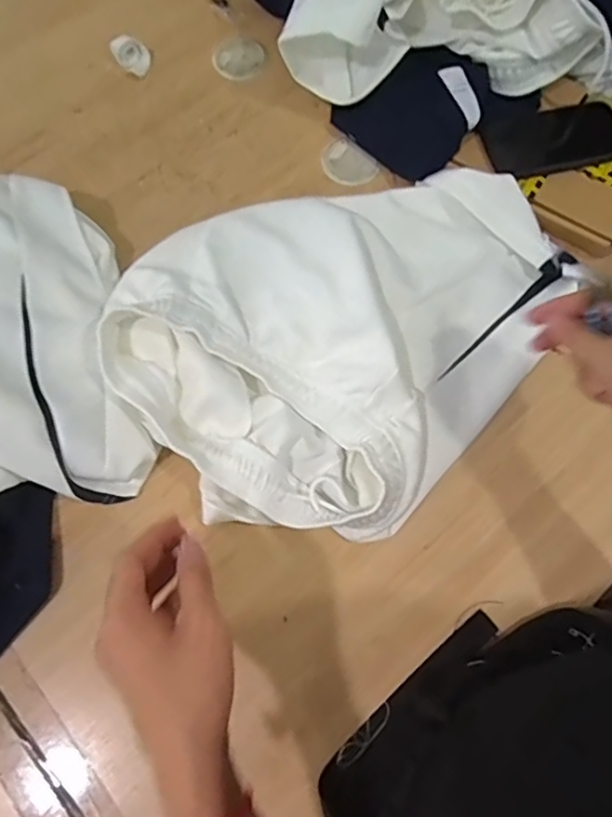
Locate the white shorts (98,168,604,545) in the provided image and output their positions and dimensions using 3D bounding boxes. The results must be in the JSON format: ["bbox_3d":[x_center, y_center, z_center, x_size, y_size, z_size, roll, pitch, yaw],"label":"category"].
[{"bbox_3d":[0.049,-0.088,0.583,0.435,0.059,0.336,-35,76,-12],"label":"white shorts"}]

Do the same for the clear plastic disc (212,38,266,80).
[{"bbox_3d":[-0.082,-0.429,0.729,0.061,0.005,0.062,1,72,-2],"label":"clear plastic disc"}]

